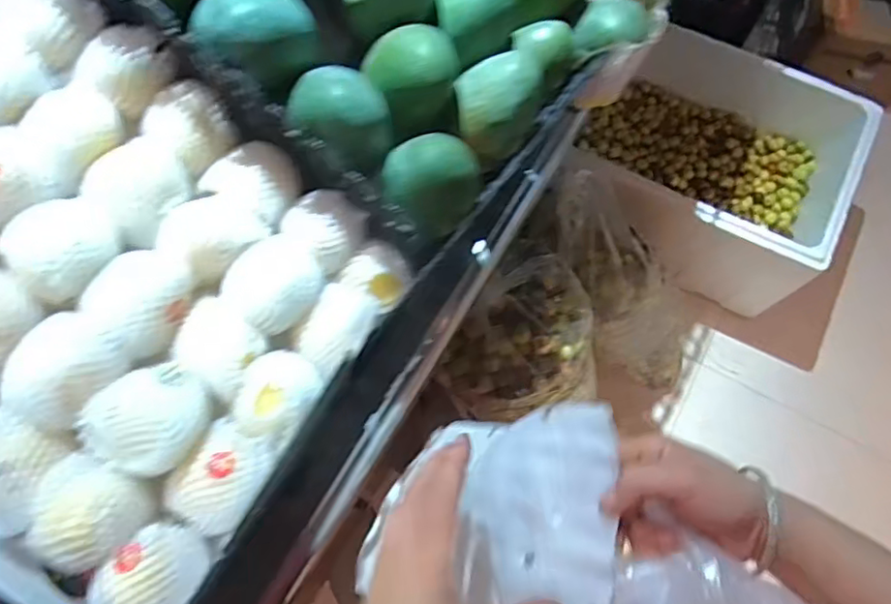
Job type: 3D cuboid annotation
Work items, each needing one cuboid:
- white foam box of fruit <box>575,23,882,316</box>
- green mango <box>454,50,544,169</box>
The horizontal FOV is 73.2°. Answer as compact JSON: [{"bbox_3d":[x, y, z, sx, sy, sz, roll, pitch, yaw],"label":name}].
[{"bbox_3d":[0.587,-0.289,1.306,0.473,0.282,0.431,25,69,9],"label":"white foam box of fruit"},{"bbox_3d":[0.048,-0.181,0.561,0.084,0.076,0.075,-6,67,-3],"label":"green mango"}]

